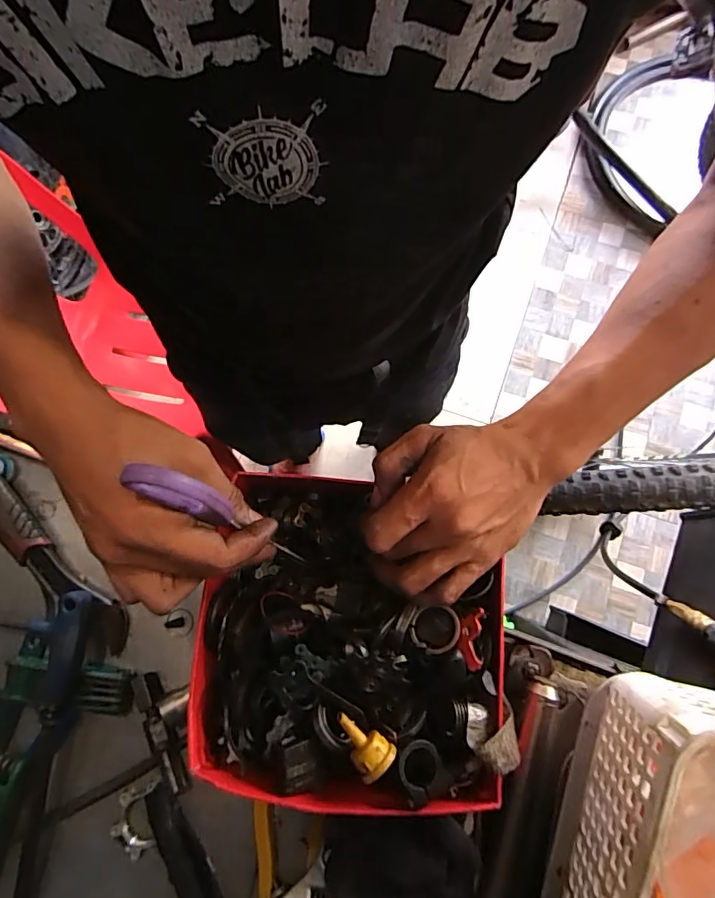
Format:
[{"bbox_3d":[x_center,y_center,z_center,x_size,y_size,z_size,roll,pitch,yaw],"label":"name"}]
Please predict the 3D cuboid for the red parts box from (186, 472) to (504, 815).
[{"bbox_3d":[-0.002,0.128,0.371,0.199,0.079,0.209,5,77,3],"label":"red parts box"}]

